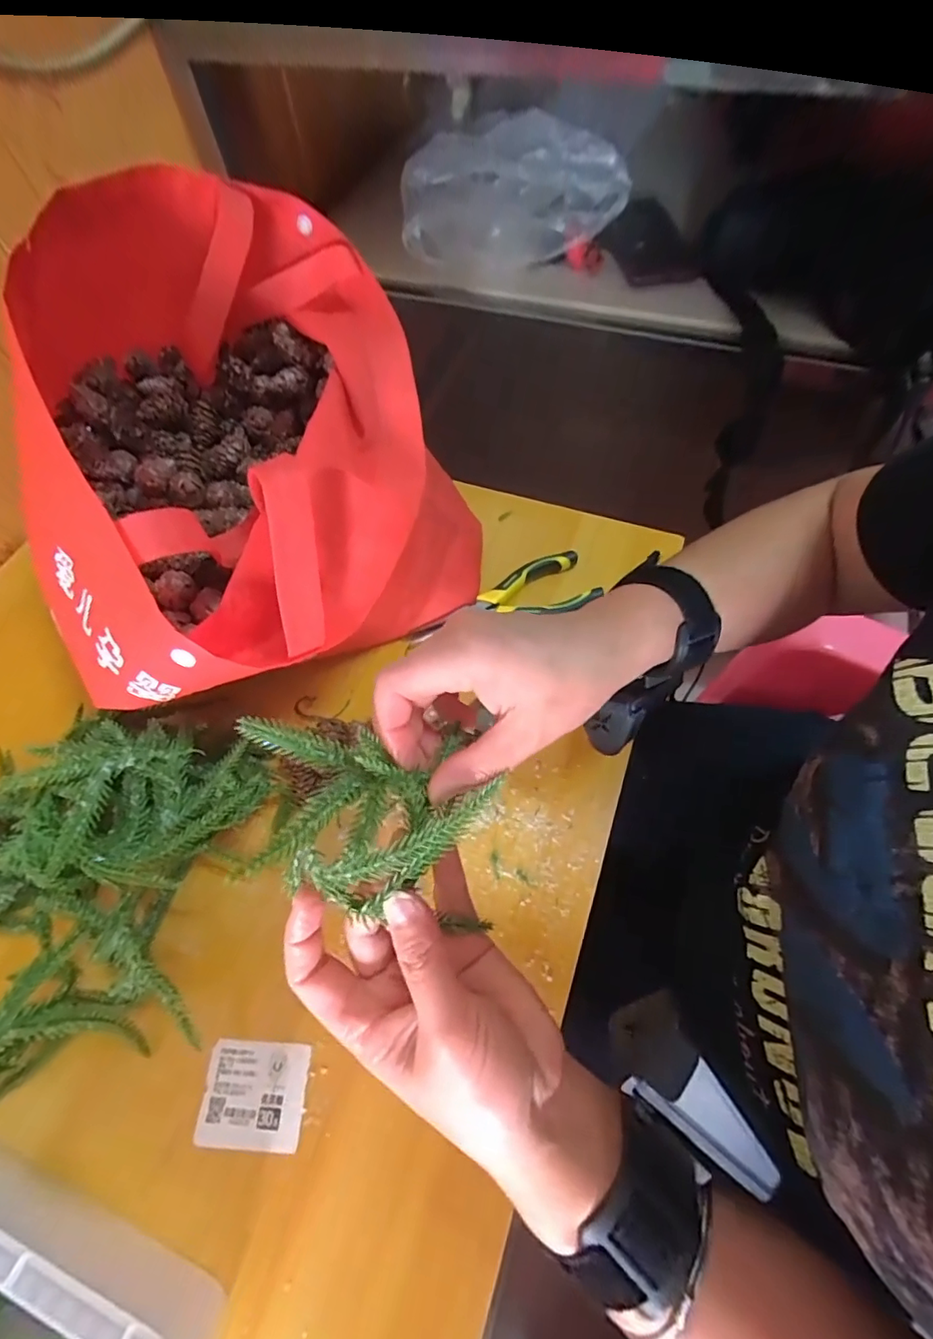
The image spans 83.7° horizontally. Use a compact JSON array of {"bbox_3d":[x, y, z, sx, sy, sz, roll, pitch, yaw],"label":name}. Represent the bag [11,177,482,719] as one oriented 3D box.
[{"bbox_3d":[-0.145,-0.155,0.376,0.250,0.197,0.340,-28,66,-11],"label":"bag"}]

